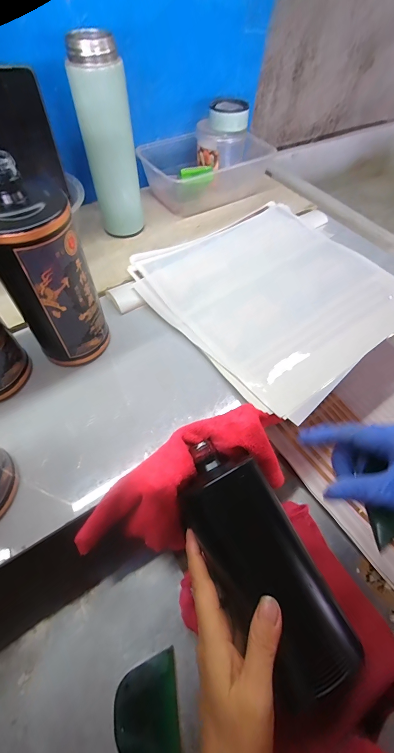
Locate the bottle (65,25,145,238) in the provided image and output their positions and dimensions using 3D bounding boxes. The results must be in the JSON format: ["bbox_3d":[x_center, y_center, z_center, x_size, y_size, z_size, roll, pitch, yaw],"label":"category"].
[{"bbox_3d":[-0.113,-0.297,0.416,0.059,0.206,0.058,29,61,14],"label":"bottle"}]

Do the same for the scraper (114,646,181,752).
[{"bbox_3d":[-0.046,0.305,0.284,0.056,0.007,0.078,-5,53,-6],"label":"scraper"}]

